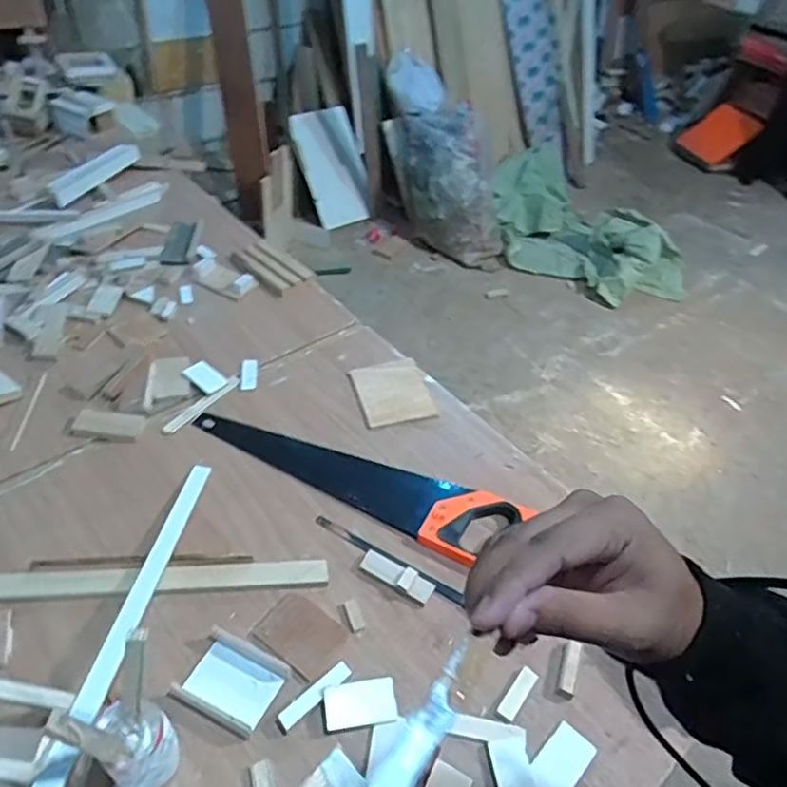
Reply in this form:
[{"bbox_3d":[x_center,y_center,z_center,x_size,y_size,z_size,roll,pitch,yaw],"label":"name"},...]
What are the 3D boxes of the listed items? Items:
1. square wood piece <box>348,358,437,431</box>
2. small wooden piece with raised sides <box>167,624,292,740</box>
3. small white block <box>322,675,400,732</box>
[{"bbox_3d":[-0.002,-0.004,1.037,0.116,0.006,0.134,-9,45,-16],"label":"square wood piece"},{"bbox_3d":[-0.174,0.309,0.680,0.098,0.021,0.084,21,45,14],"label":"small wooden piece with raised sides"},{"bbox_3d":[-0.036,0.333,0.676,0.077,0.006,0.044,0,54,-15],"label":"small white block"}]

